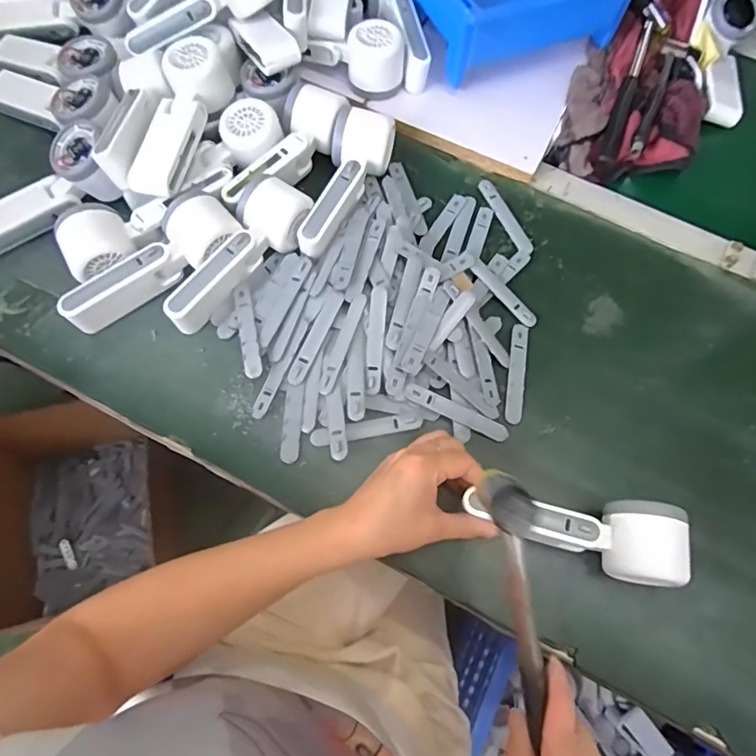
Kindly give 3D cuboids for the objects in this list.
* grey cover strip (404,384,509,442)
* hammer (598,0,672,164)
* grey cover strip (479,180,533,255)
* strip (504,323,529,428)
[{"bbox_3d":[0.068,0.029,0.457,0.093,0.007,0.016,25,70,6],"label":"grey cover strip"},{"bbox_3d":[0.279,-0.343,0.596,0.061,0.030,0.257,24,70,6],"label":"hammer"},{"bbox_3d":[0.132,-0.168,0.551,0.015,0.004,0.097,-23,72,-11],"label":"grey cover strip"},{"bbox_3d":[0.121,-0.005,0.461,0.015,0.004,0.091,11,69,1],"label":"strip"}]

